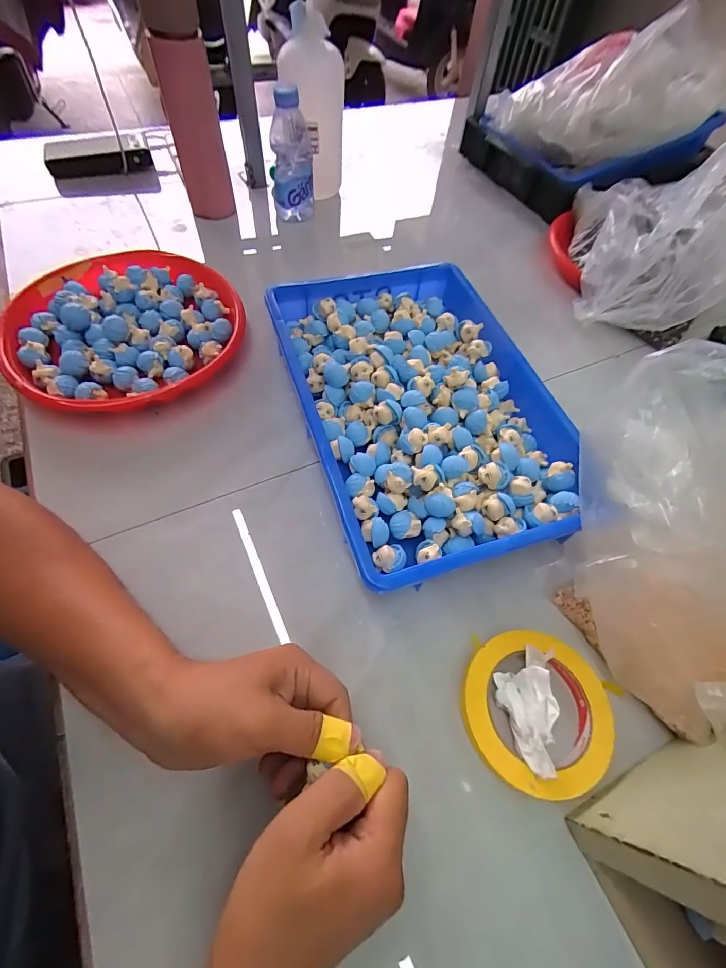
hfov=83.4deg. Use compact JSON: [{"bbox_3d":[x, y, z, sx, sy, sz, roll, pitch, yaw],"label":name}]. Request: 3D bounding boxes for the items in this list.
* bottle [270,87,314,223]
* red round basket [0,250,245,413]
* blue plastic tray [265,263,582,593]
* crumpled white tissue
[{"bbox_3d":[-0.104,-0.470,0.594,0.059,0.156,0.049,-1,60,-4],"label":"bottle"},{"bbox_3d":[-0.266,-0.181,0.477,0.238,0.059,0.245,2,60,-3],"label":"red round basket"},{"bbox_3d":[0.066,-0.089,0.440,0.262,0.061,0.371,-15,62,-12],"label":"blue plastic tray"},{"bbox_3d":[0.121,0.167,0.309,0.039,0.036,0.083,13,60,3],"label":"crumpled white tissue"}]

